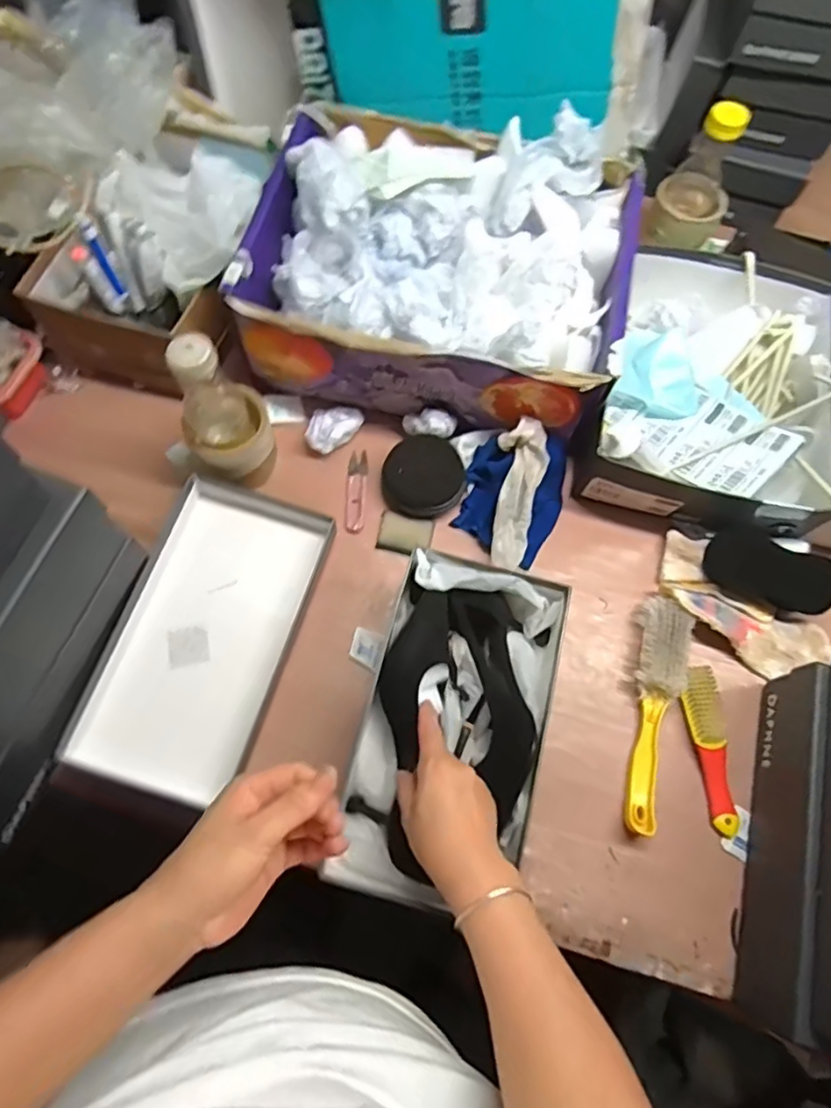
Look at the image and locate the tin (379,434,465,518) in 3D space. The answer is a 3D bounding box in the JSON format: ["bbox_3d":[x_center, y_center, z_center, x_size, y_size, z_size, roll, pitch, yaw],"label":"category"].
[{"bbox_3d":[0.009,-0.088,0.707,0.089,0.031,0.088,1,69,-3],"label":"tin"}]

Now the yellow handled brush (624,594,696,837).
[{"bbox_3d":[0.242,0.156,0.625,0.046,0.027,0.230,12,69,2],"label":"yellow handled brush"}]

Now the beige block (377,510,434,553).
[{"bbox_3d":[-0.010,-0.023,0.697,0.056,0.005,0.041,11,69,1],"label":"beige block"}]

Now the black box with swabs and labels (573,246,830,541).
[{"bbox_3d":[0.342,-0.201,0.724,0.256,0.098,0.344,16,69,3],"label":"black box with swabs and labels"}]

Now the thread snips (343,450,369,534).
[{"bbox_3d":[-0.067,-0.071,0.717,0.022,0.010,0.106,3,69,-2],"label":"thread snips"}]

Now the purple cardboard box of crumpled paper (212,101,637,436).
[{"bbox_3d":[0.030,-0.324,0.709,0.399,0.161,0.315,15,69,3],"label":"purple cardboard box of crumpled paper"}]

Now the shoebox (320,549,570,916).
[{"bbox_3d":[0.039,0.161,0.583,0.169,0.092,0.291,15,69,3],"label":"shoebox"}]

